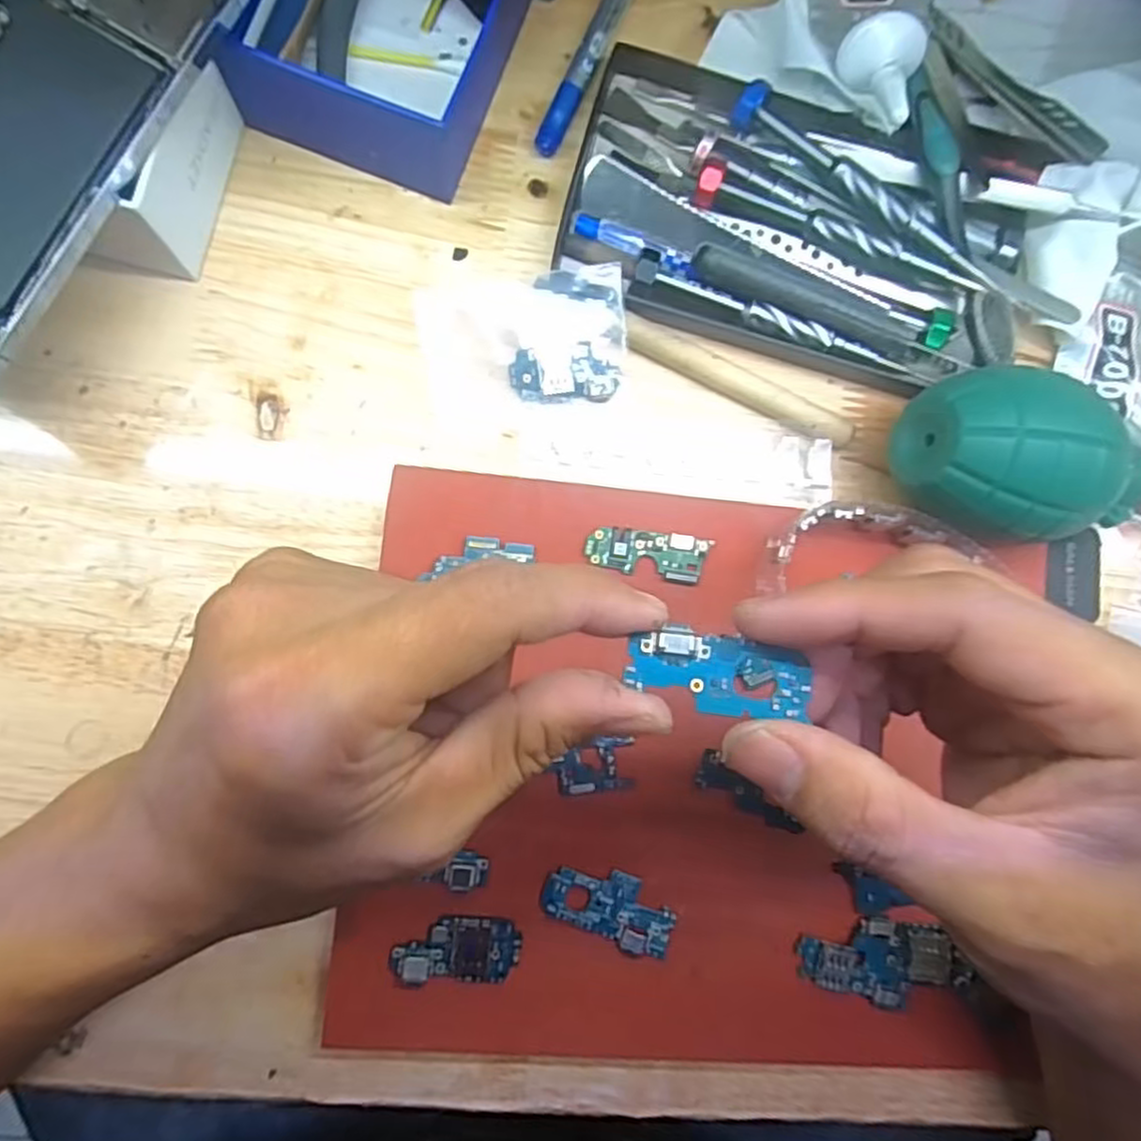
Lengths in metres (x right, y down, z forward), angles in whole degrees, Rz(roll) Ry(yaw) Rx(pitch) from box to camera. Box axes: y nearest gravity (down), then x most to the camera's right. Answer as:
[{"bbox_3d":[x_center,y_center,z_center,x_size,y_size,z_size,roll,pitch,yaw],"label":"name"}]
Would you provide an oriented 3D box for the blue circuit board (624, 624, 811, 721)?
[{"bbox_3d":[0.034,0.024,0.164,0.041,0.004,0.018,12,84,-4],"label":"blue circuit board"}]

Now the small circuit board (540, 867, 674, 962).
[{"bbox_3d":[0.014,0.115,0.245,0.046,0.004,0.023,28,83,-2],"label":"small circuit board"}]

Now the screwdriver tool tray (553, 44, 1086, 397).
[{"bbox_3d":[0.094,-0.135,0.270,0.181,0.025,0.111,13,84,-4],"label":"screwdriver tool tray"}]

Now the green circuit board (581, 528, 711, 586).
[{"bbox_3d":[0.028,-0.006,0.259,0.043,0.004,0.016,9,84,-5],"label":"green circuit board"}]

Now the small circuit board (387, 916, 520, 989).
[{"bbox_3d":[-0.038,0.126,0.237,0.041,0.004,0.022,1,85,-6],"label":"small circuit board"}]

